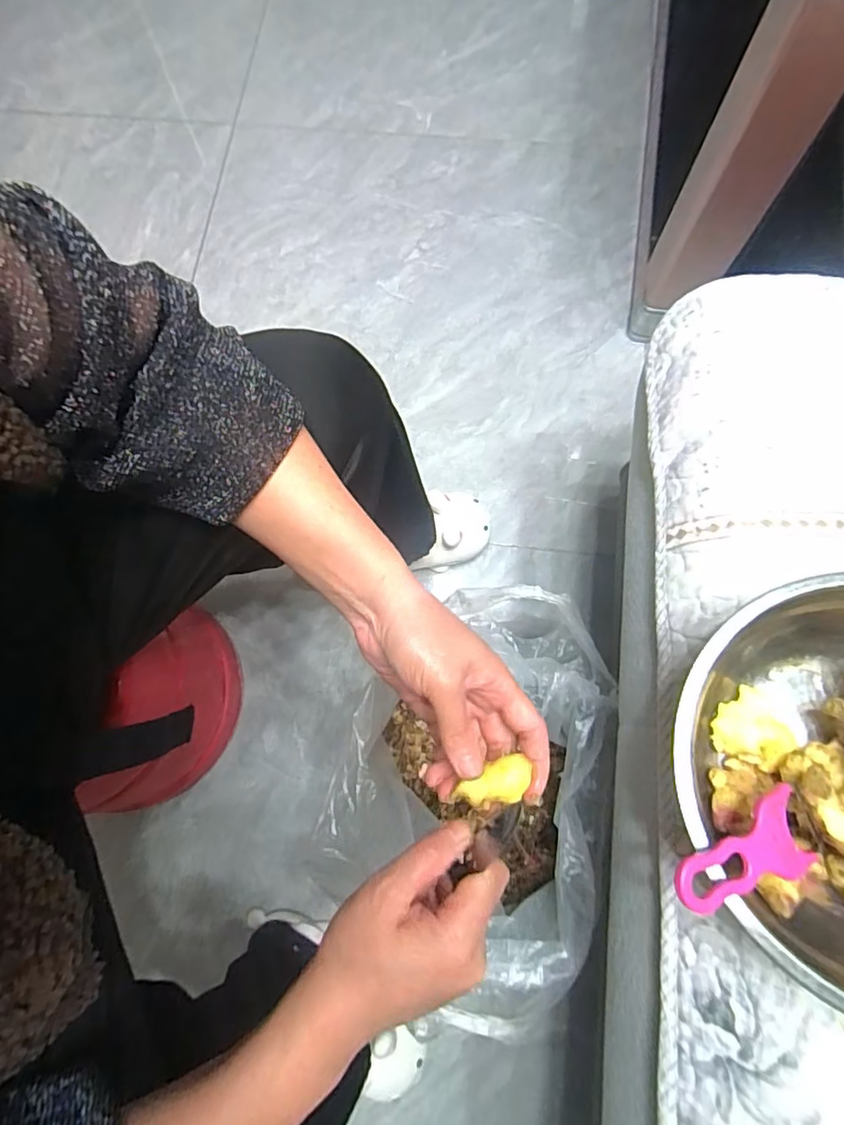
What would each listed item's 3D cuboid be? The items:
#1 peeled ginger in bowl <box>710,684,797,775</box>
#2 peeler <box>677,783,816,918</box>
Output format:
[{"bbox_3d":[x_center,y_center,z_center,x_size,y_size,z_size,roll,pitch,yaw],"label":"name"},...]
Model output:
[{"bbox_3d":[0.205,0.107,0.339,0.042,0.026,0.040,0,76,2],"label":"peeled ginger in bowl"},{"bbox_3d":[0.167,0.152,0.277,0.087,0.010,0.041,-16,74,-20],"label":"peeler"}]

